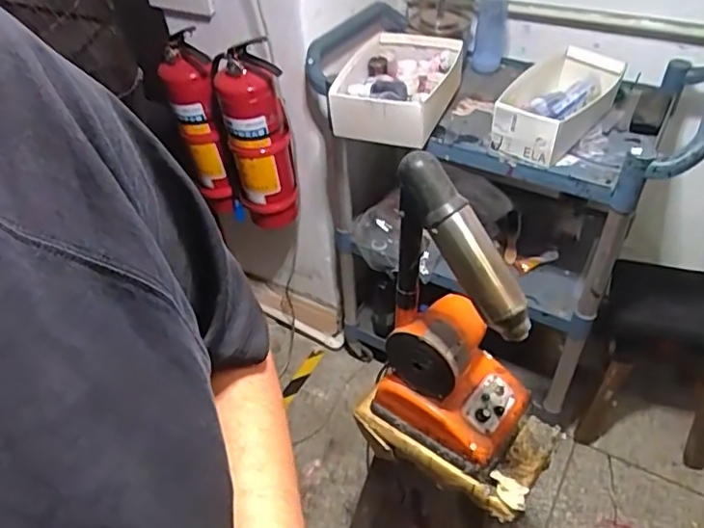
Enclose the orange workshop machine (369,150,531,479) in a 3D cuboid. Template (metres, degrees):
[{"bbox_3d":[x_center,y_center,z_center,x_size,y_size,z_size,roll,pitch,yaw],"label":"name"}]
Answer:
[{"bbox_3d":[0.166,0.082,0.866,0.226,0.498,0.184,24,50,29],"label":"orange workshop machine"}]

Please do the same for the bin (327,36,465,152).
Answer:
[{"bbox_3d":[0.102,-0.366,1.182,0.215,0.110,0.320,12,45,18],"label":"bin"}]

